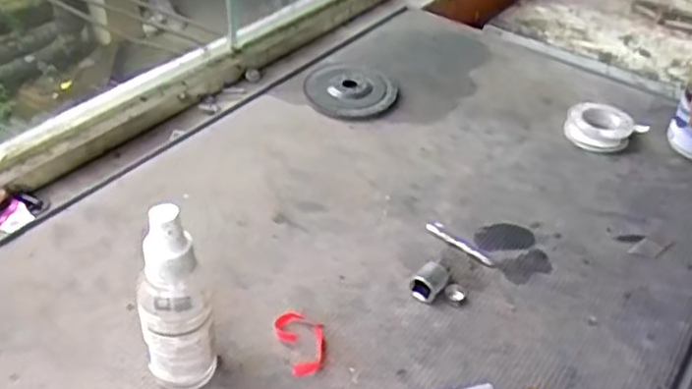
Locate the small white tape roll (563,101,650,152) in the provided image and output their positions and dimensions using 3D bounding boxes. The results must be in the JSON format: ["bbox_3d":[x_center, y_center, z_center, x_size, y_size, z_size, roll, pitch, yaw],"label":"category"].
[{"bbox_3d":[0.255,-0.068,0.686,0.064,0.025,0.072,29,45,27],"label":"small white tape roll"}]

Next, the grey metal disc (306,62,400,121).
[{"bbox_3d":[0.005,-0.107,0.713,0.091,0.015,0.081,8,39,4],"label":"grey metal disc"}]

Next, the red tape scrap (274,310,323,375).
[{"bbox_3d":[-0.028,0.098,0.466,0.031,0.006,0.052,-12,44,-19],"label":"red tape scrap"}]

